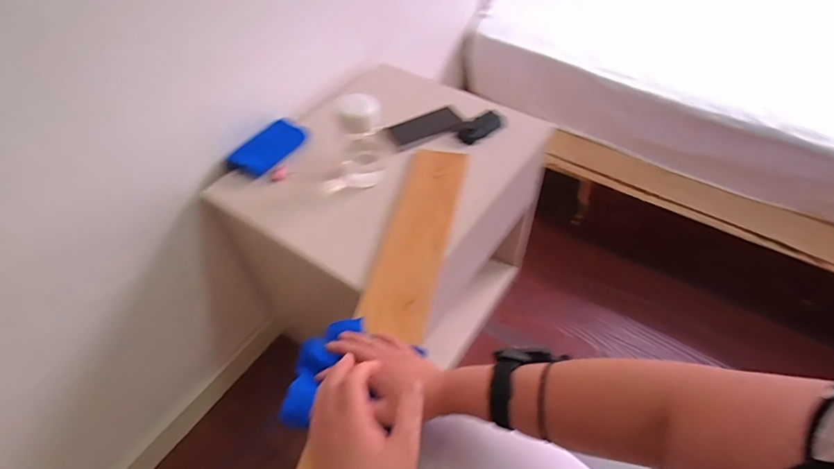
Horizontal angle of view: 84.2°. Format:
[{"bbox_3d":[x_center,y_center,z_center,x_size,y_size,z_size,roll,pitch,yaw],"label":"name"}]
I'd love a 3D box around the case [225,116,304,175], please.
[{"bbox_3d":[-0.295,-0.176,0.917,0.096,0.016,0.147,22,55,19],"label":"case"}]

